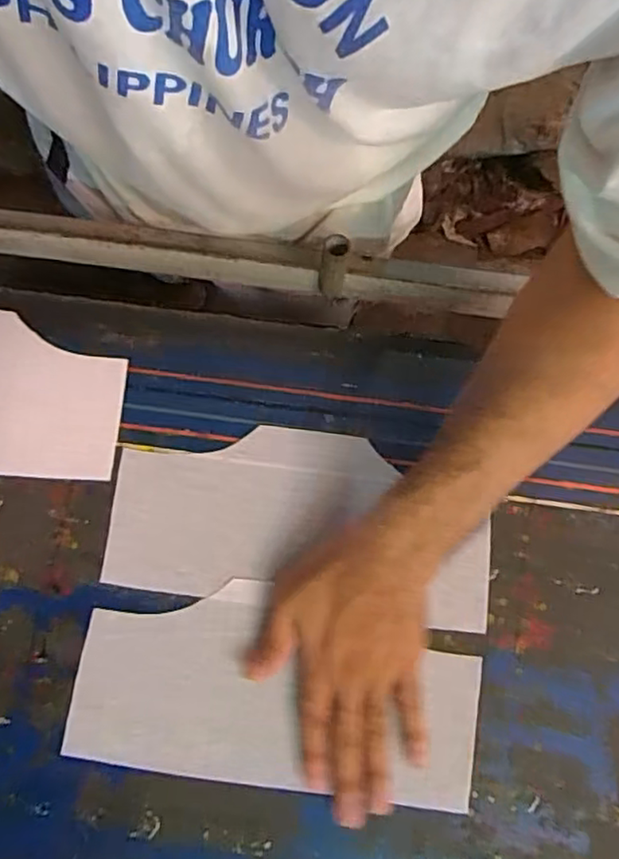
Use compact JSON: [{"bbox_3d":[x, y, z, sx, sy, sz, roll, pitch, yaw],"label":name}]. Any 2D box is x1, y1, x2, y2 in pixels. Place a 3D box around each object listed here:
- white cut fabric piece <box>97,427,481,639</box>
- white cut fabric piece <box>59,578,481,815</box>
[{"bbox_3d":[-0.007,0.067,0.479,0.283,0.008,0.132,5,76,2],"label":"white cut fabric piece"},{"bbox_3d":[-0.023,0.182,0.447,0.281,0.010,0.129,7,76,1],"label":"white cut fabric piece"}]

